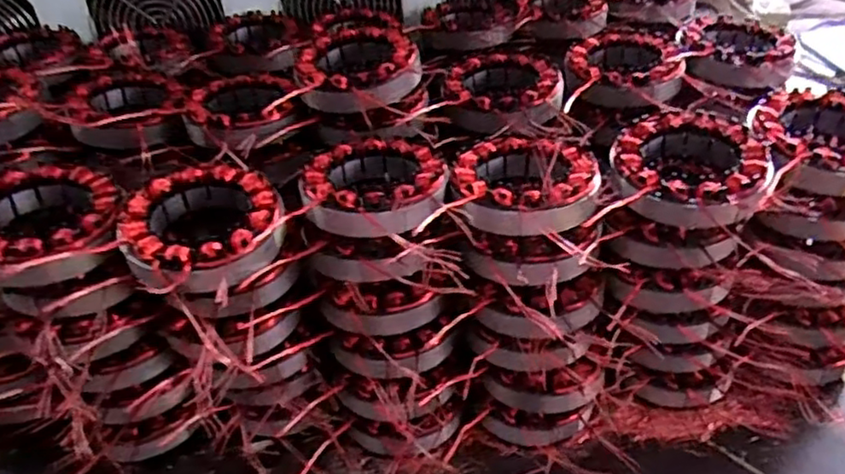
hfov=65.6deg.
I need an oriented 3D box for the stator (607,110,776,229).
[{"bbox_3d":[0.159,-0.040,0.394,0.084,0.033,0.081,13,41,19],"label":"stator"}]

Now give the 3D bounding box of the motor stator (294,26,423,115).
[{"bbox_3d":[-0.045,-0.117,0.462,0.084,0.033,0.081,-6,38,-5],"label":"motor stator"}]

